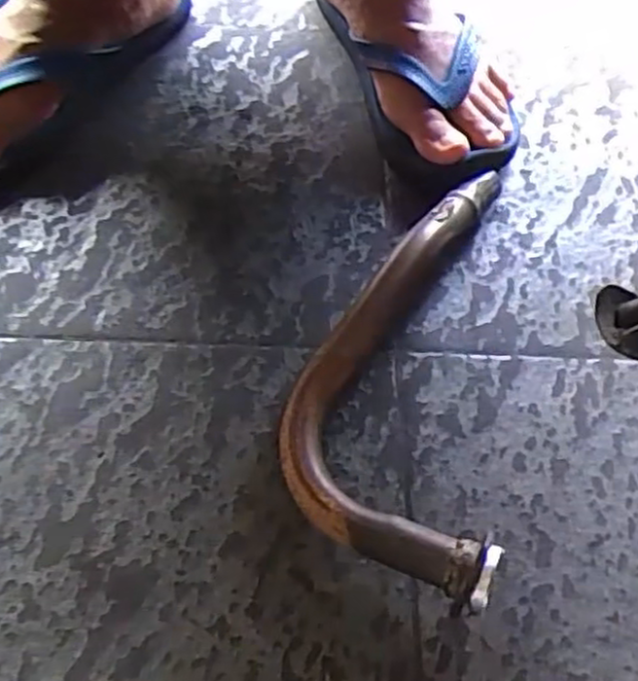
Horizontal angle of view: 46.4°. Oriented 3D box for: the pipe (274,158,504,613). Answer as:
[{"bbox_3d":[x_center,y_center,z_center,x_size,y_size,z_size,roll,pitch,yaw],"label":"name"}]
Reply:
[{"bbox_3d":[0.043,0.005,0.437,0.111,0.051,0.277,8,59,1],"label":"pipe"}]

